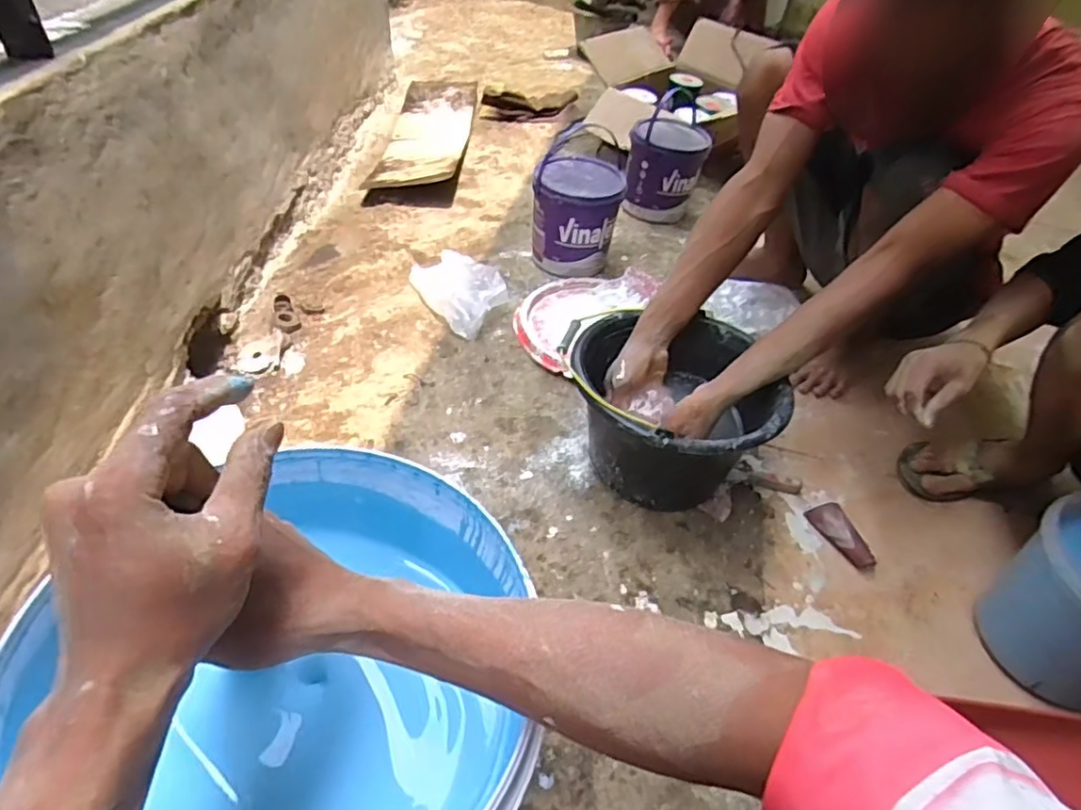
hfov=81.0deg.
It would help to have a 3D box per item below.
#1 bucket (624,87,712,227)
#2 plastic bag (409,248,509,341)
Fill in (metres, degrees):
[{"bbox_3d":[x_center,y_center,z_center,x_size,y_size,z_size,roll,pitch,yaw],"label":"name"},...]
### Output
[{"bbox_3d":[0.302,-0.584,1.512,0.175,0.239,0.173,20,47,12],"label":"bucket"},{"bbox_3d":[-0.162,-0.239,1.225,0.120,0.076,0.245,-26,55,-28],"label":"plastic bag"}]

